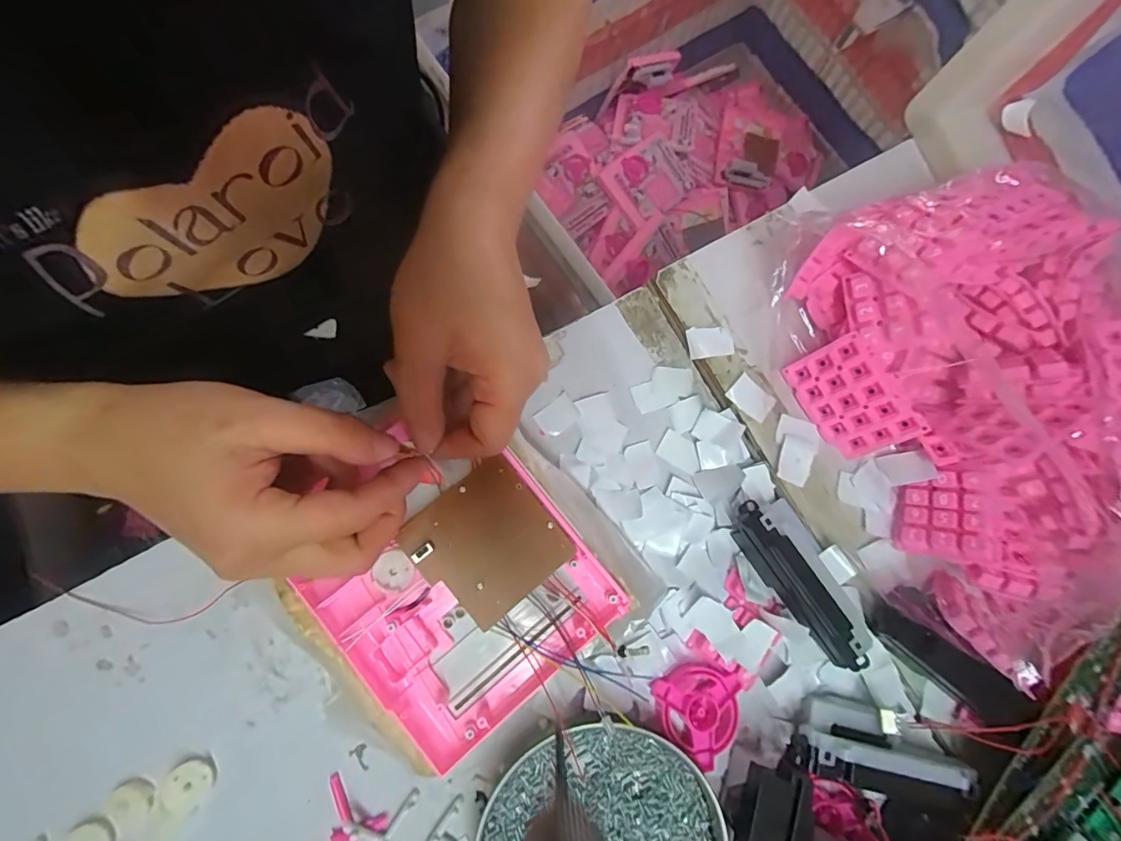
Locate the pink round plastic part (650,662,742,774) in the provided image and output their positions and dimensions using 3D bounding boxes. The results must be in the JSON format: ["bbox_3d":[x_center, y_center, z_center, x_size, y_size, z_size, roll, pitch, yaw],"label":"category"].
[{"bbox_3d":[0.087,0.173,0.291,0.053,0.007,0.055,-24,82,-7],"label":"pink round plastic part"}]

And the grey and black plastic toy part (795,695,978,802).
[{"bbox_3d":[0.186,0.190,0.283,0.094,0.028,0.038,11,79,-2],"label":"grey and black plastic toy part"}]

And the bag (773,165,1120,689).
[{"bbox_3d":[0.263,-0.014,0.297,0.179,0.074,0.273,-25,83,-6],"label":"bag"}]

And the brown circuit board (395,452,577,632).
[{"bbox_3d":[-0.041,0.068,0.275,0.073,0.005,0.072,-38,87,-11],"label":"brown circuit board"}]

